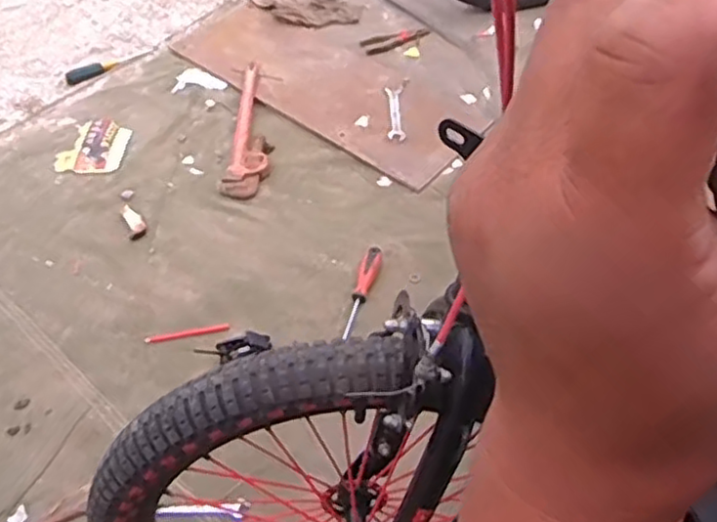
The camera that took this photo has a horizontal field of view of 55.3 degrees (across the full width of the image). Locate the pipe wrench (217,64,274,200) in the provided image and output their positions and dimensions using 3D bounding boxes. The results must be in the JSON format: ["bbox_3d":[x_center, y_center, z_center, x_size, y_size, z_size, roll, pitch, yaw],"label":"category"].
[{"bbox_3d":[-0.225,-0.295,1.493,0.100,0.031,0.408,3,52,4],"label":"pipe wrench"}]

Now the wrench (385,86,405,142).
[{"bbox_3d":[0.083,-0.328,1.524,0.038,0.005,0.164,-2,58,2],"label":"wrench"}]

